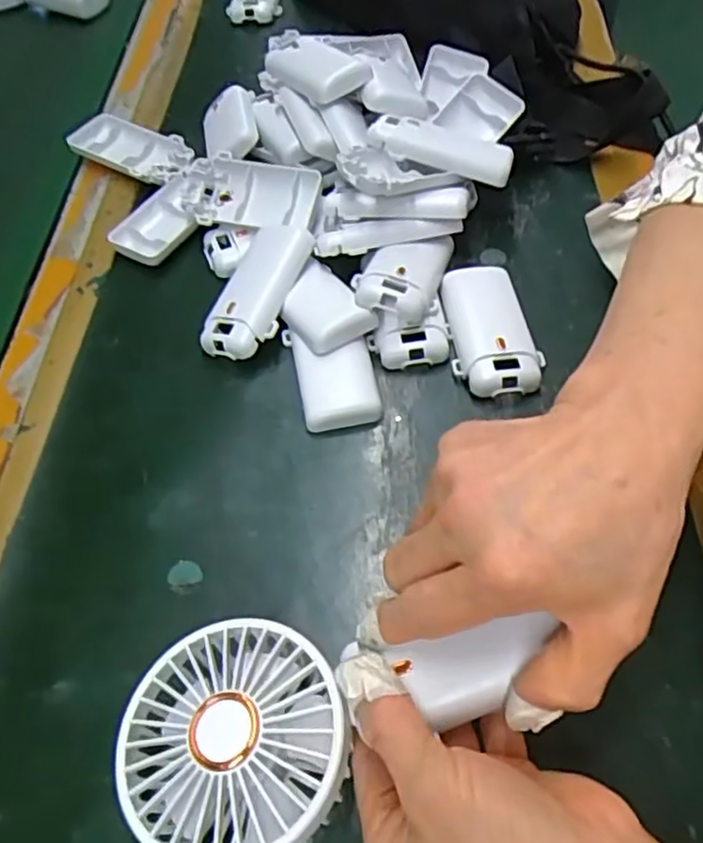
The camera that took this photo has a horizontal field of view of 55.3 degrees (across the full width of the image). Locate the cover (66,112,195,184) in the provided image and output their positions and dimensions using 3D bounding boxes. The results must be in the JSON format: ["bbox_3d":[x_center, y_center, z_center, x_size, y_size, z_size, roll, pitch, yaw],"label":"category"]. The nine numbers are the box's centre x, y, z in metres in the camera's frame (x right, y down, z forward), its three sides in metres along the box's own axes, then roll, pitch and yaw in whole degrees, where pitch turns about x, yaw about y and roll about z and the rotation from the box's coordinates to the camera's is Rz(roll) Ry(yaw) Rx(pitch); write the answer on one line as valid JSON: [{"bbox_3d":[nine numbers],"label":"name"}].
[{"bbox_3d":[-0.167,-0.208,0.513,0.094,0.017,0.048,25,62,19],"label":"cover"}]

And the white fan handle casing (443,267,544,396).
[{"bbox_3d":[0.081,-0.055,0.394,0.048,0.021,0.094,-5,56,1],"label":"white fan handle casing"}]

